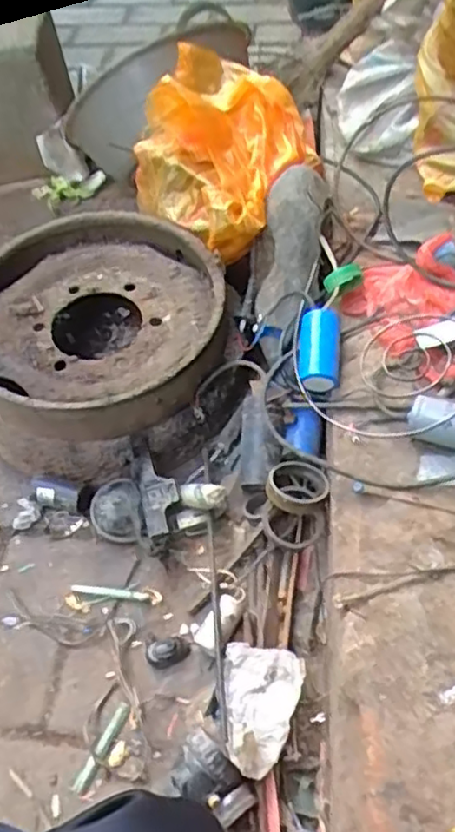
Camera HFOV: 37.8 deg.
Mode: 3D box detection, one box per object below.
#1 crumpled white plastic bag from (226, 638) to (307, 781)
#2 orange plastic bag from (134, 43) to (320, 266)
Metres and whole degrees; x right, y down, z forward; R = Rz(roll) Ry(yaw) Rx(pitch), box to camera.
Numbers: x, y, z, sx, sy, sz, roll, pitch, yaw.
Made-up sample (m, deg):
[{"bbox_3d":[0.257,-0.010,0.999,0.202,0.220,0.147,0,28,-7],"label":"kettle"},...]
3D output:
[{"bbox_3d":[0.041,0.321,0.737,0.090,0.057,0.145,-1,53,3],"label":"crumpled white plastic bag"},{"bbox_3d":[-0.005,-0.405,0.993,0.216,0.206,0.254,-37,59,-22],"label":"orange plastic bag"}]

